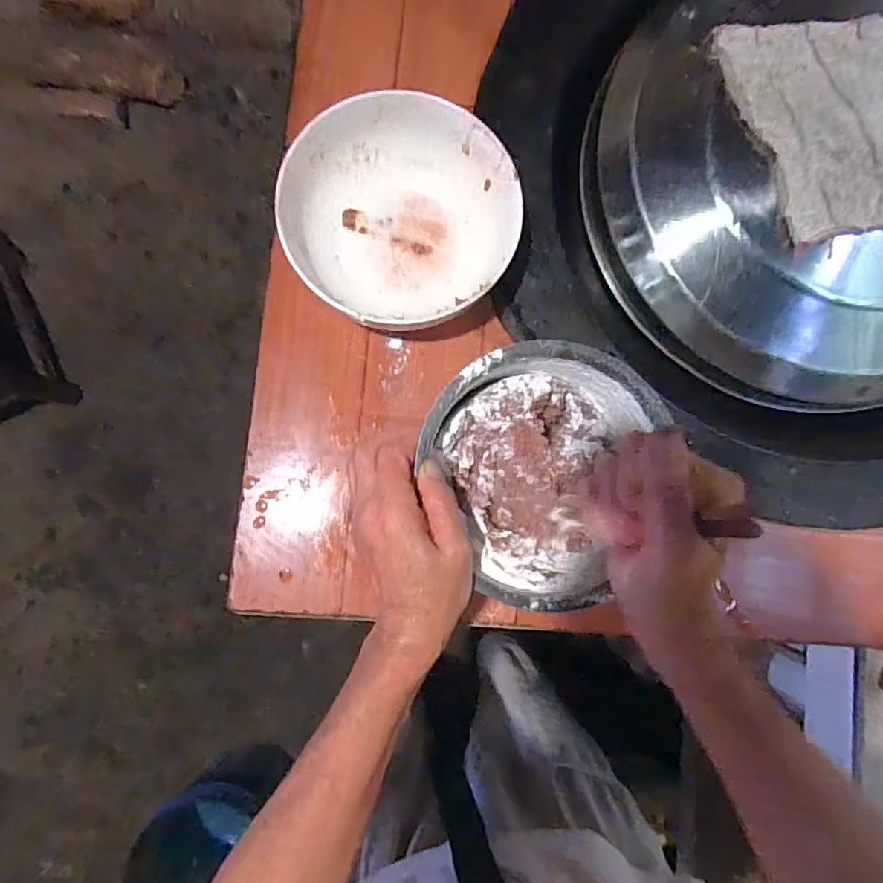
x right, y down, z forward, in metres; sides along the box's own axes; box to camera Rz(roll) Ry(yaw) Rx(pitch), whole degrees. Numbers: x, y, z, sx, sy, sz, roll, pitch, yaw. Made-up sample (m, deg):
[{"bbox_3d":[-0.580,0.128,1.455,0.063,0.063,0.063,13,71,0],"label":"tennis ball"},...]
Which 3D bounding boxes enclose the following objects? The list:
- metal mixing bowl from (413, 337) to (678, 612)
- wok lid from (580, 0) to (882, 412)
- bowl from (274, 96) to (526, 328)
[{"bbox_3d":[0.057,0.019,0.387,0.148,0.079,0.166,24,82,-6],"label":"metal mixing bowl"},{"bbox_3d":[0.340,-0.219,0.485,0.370,0.131,0.361,0,85,-2],"label":"wok lid"},{"bbox_3d":[-0.037,-0.189,0.454,0.179,0.077,0.176,0,85,-2],"label":"bowl"}]

